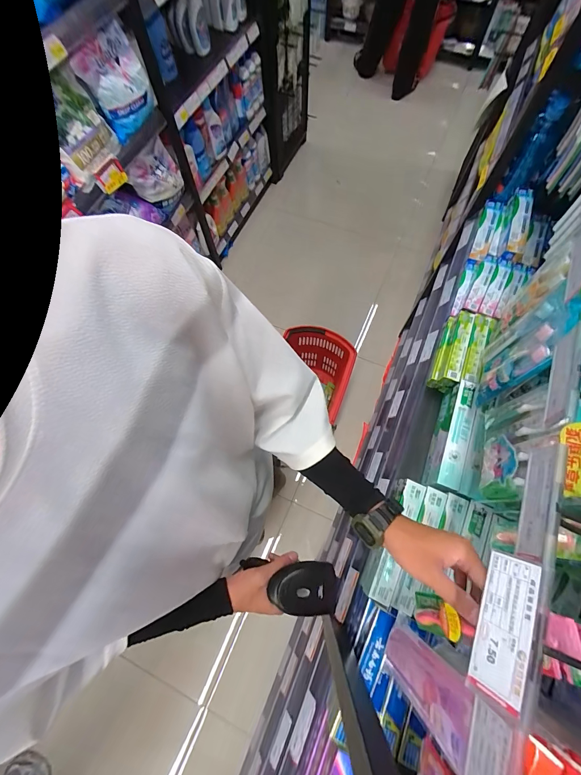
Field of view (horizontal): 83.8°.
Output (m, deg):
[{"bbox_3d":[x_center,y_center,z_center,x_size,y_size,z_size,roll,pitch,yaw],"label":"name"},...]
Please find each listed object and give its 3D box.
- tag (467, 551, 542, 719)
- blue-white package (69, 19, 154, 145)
[{"bbox_3d":[0.160,0.177,0.242,0.004,0.038,0.094,30,71,-18],"label":"tag"},{"bbox_3d":[-0.521,-0.925,0.996,0.100,0.200,0.188,42,76,16],"label":"blue-white package"}]

